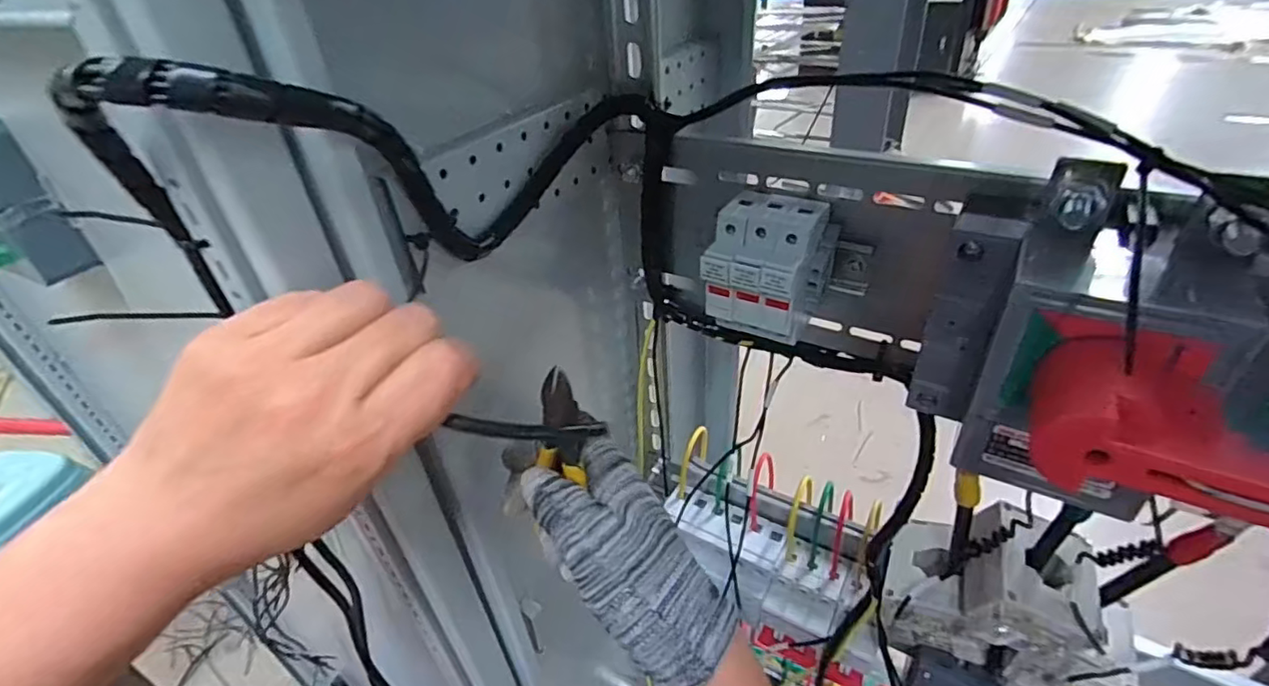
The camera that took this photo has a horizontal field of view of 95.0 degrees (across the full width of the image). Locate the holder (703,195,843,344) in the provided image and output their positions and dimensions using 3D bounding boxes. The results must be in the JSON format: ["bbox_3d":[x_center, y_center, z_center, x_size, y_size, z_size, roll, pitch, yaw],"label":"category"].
[{"bbox_3d":[0.078,-0.040,0.341,0.057,0.076,0.060,21,44,31],"label":"holder"}]

